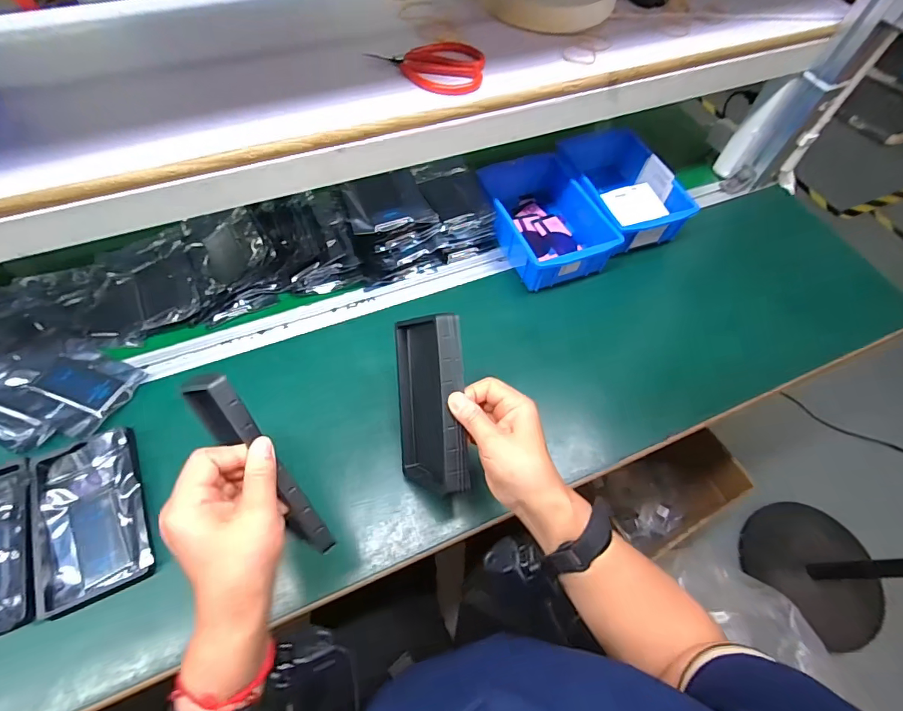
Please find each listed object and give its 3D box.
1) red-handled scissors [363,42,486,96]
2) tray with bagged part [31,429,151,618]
[{"bbox_3d":[-0.024,-0.298,0.457,0.114,0.022,0.054,3,60,-2],"label":"red-handled scissors"},{"bbox_3d":[-0.357,0.156,0.435,0.096,0.027,0.157,-19,63,-13],"label":"tray with bagged part"}]

